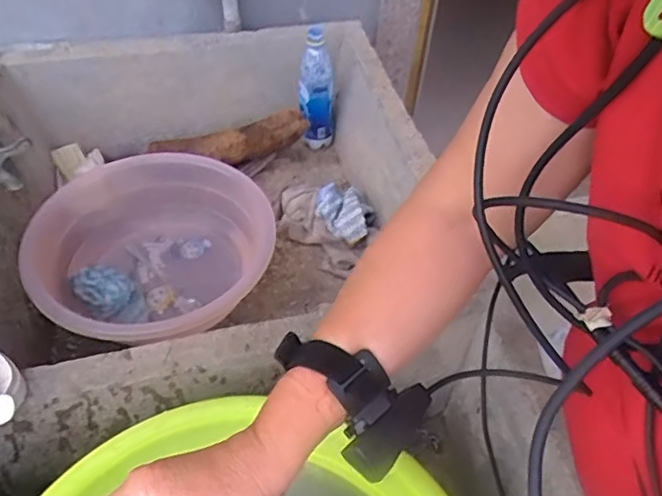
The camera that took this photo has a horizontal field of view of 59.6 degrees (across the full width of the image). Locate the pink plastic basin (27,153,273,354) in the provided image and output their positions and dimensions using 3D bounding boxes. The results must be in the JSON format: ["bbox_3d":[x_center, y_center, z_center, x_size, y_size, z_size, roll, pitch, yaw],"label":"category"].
[{"bbox_3d":[-0.305,0.010,0.988,0.354,0.160,0.464,-9,50,-11],"label":"pink plastic basin"}]

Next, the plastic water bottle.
[{"bbox_3d":[-0.028,-0.315,1.186,0.071,0.267,0.058,2,49,-2],"label":"plastic water bottle"}]

